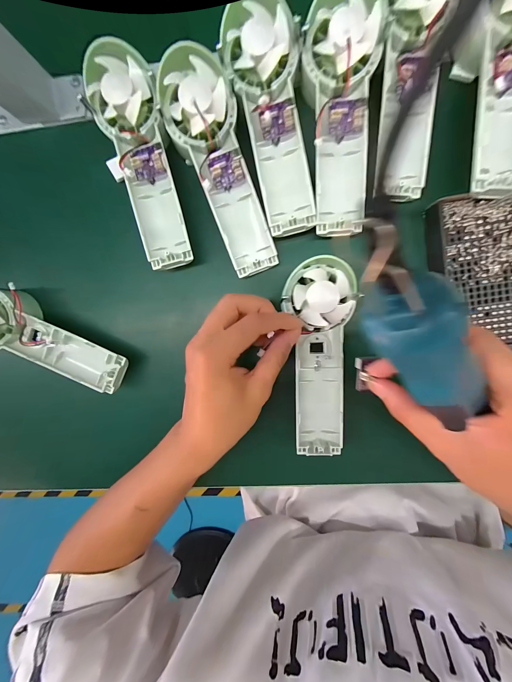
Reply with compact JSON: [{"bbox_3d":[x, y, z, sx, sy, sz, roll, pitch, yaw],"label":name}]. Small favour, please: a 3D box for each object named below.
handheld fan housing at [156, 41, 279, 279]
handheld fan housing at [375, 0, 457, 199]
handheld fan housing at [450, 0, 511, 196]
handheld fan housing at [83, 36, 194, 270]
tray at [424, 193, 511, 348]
[{"bbox_3d":[-0.030,-0.149,0.237,0.060,0.031,0.177,-21,106,6],"label":"handheld fan housing"},{"bbox_3d":[0.130,-0.215,0.218,0.054,0.024,0.174,-2,108,4],"label":"handheld fan housing"},{"bbox_3d":[0.202,-0.205,0.211,0.062,0.044,0.173,-3,95,4],"label":"handheld fan housing"},{"bbox_3d":[-0.104,-0.154,0.238,0.063,0.040,0.175,-11,94,5],"label":"handheld fan housing"},{"bbox_3d":[0.208,-0.061,0.238,0.096,0.017,0.130,-4,94,5],"label":"tray"}]

